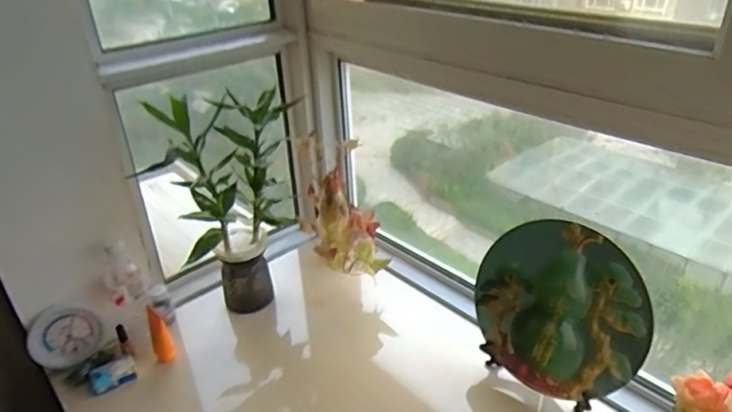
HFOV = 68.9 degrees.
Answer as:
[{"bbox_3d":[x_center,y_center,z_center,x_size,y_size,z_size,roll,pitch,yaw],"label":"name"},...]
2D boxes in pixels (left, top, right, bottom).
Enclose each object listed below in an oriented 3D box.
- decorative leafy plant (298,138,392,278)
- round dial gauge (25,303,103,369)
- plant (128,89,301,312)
[{"bbox_3d":[-0.062,0.006,1.149,0.155,0.220,0.243,-9,31,-11],"label":"decorative leafy plant"},{"bbox_3d":[-0.557,0.242,0.987,0.119,0.119,0.032,-17,33,-23],"label":"round dial gauge"},{"bbox_3d":[-0.260,-0.001,1.067,0.199,0.451,0.245,1,30,6],"label":"plant"}]

